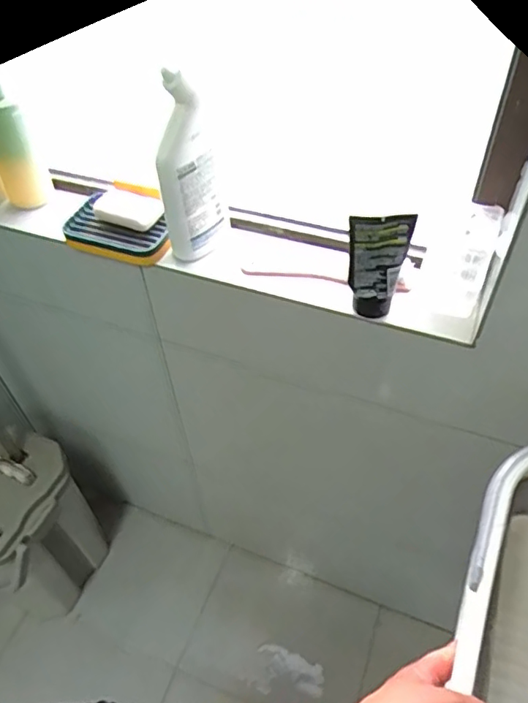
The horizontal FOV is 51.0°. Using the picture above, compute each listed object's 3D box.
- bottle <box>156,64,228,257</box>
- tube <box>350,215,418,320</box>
[{"bbox_3d":[-0.091,-0.208,0.677,0.075,0.231,0.079,-6,56,-1],"label":"bottle"},{"bbox_3d":[0.128,-0.092,0.632,0.069,0.121,0.046,4,56,6],"label":"tube"}]

